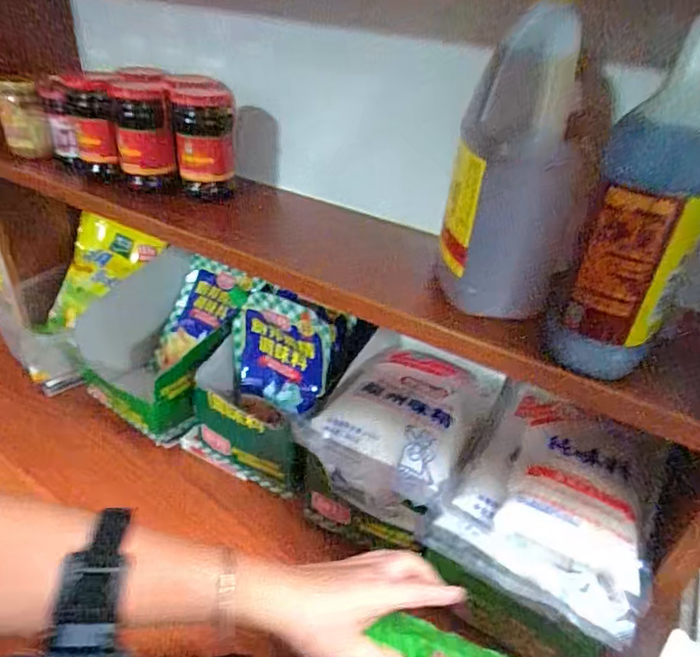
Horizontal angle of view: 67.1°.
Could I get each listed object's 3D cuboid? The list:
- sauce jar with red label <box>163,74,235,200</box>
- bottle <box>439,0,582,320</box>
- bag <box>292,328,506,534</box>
[{"bbox_3d":[-0.158,-0.204,0.572,0.062,0.116,0.066,-5,35,-14],"label":"sauce jar with red label"},{"bbox_3d":[0.117,-0.120,0.380,0.071,0.215,0.086,7,34,3],"label":"bottle"},{"bbox_3d":[0.066,0.097,0.561,0.154,0.076,0.211,23,38,25],"label":"bag"}]

